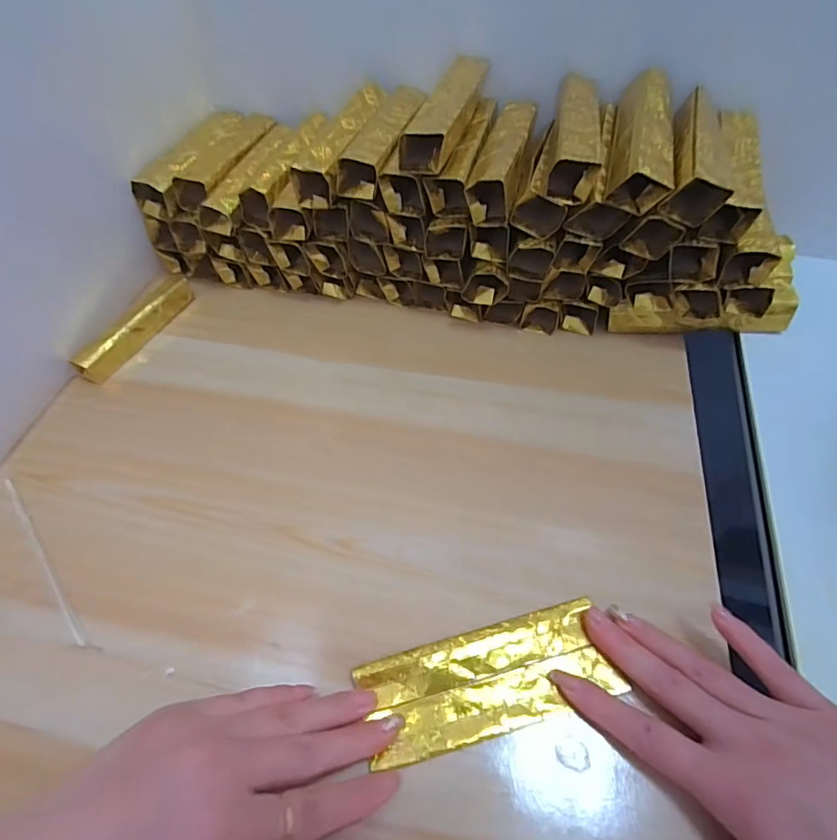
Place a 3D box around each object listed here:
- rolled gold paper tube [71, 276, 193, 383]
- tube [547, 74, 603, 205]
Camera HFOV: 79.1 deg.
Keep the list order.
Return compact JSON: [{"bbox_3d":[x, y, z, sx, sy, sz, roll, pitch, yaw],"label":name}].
[{"bbox_3d":[-0.227,-0.077,0.409,0.017,0.026,0.114,19,55,15],"label":"rolled gold paper tube"},{"bbox_3d":[0.109,-0.195,0.351,0.029,0.033,0.127,9,53,7],"label":"tube"}]

